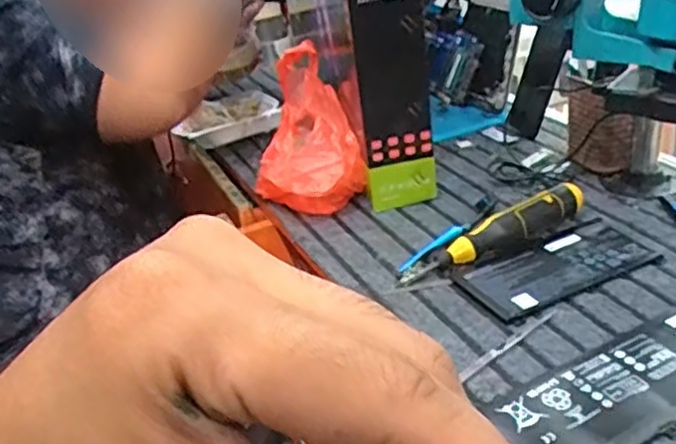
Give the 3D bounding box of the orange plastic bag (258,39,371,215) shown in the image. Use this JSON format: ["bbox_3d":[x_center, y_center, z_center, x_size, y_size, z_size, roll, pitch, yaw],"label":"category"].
[{"bbox_3d":[-0.037,-0.100,0.824,0.120,0.168,0.131,-13,28,-12],"label":"orange plastic bag"}]

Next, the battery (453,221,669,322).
[{"bbox_3d":[0.212,0.043,0.671,0.184,0.008,0.086,-17,30,-20],"label":"battery"}]

